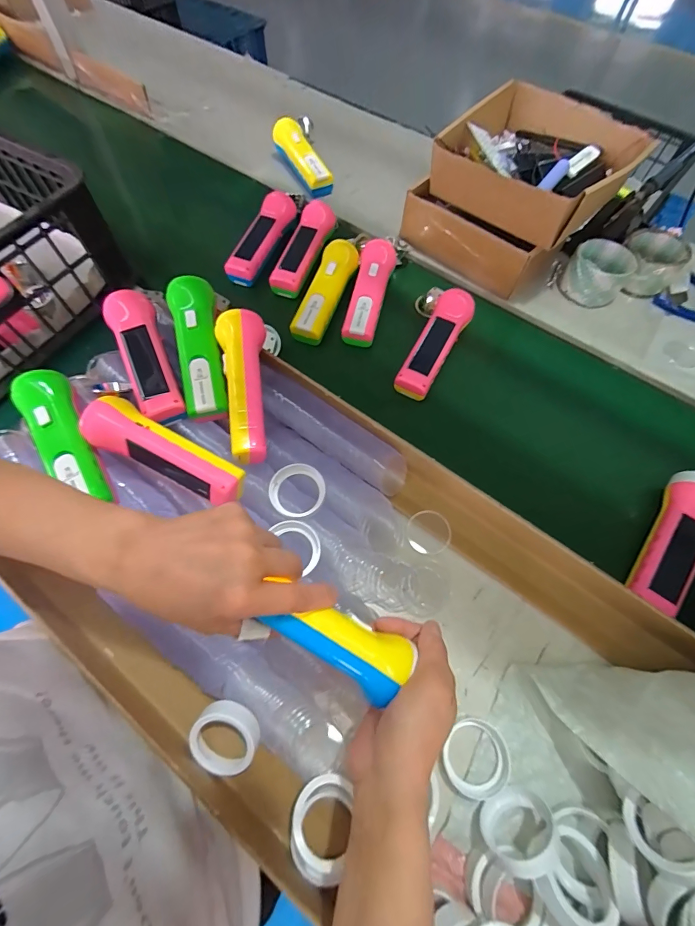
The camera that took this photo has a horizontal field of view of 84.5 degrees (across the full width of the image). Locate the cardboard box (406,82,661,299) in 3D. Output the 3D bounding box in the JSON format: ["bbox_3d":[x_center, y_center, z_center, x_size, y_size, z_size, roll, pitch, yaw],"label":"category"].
[{"bbox_3d":[0.252,-0.396,0.561,0.233,0.135,0.233,-42,73,-18],"label":"cardboard box"}]

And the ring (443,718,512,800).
[{"bbox_3d":[0.107,0.245,0.318,0.055,0.010,0.051,1,65,-1],"label":"ring"}]

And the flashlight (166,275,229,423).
[{"bbox_3d":[-0.158,-0.123,0.409,0.046,0.029,0.153,-11,80,-7],"label":"flashlight"}]

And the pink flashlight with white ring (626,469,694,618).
[{"bbox_3d":[0.334,0.077,0.391,0.048,0.043,0.159,38,69,15],"label":"pink flashlight with white ring"}]

